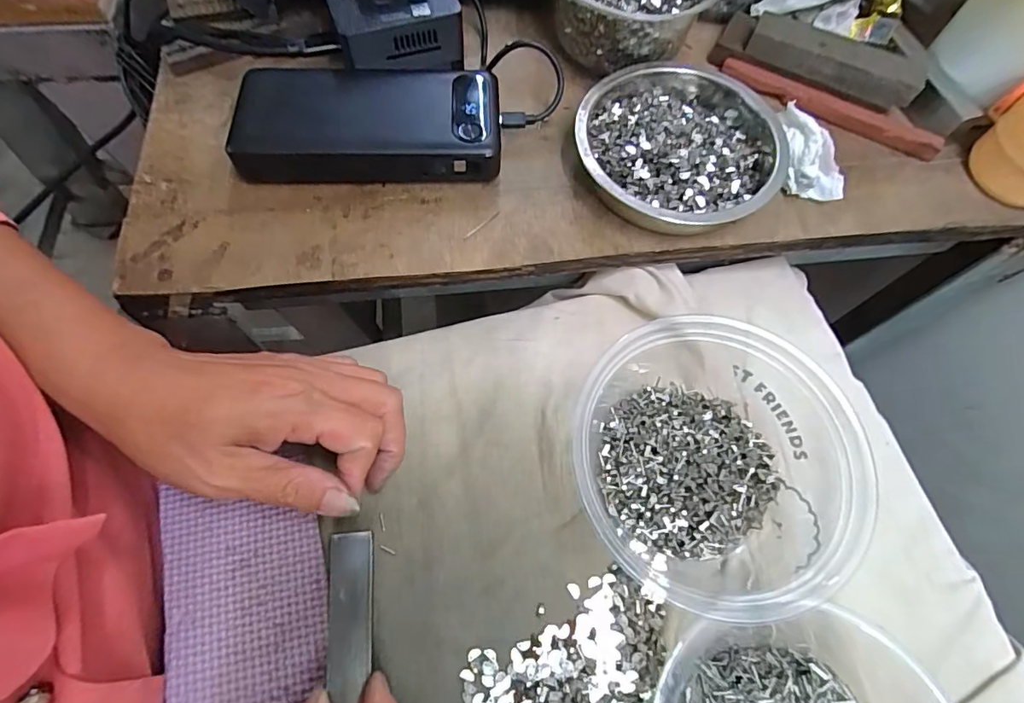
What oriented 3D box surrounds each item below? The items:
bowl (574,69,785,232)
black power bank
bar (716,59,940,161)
[{"bbox_3d":[0.104,-0.127,0.314,0.122,0.032,0.128,23,67,7],"label":"bowl"},{"bbox_3d":[-0.086,-0.139,0.315,0.153,0.030,0.071,0,67,-3],"label":"black power bank"},{"bbox_3d":[0.210,-0.163,0.341,0.143,0.011,0.017,27,68,9],"label":"bar"}]

